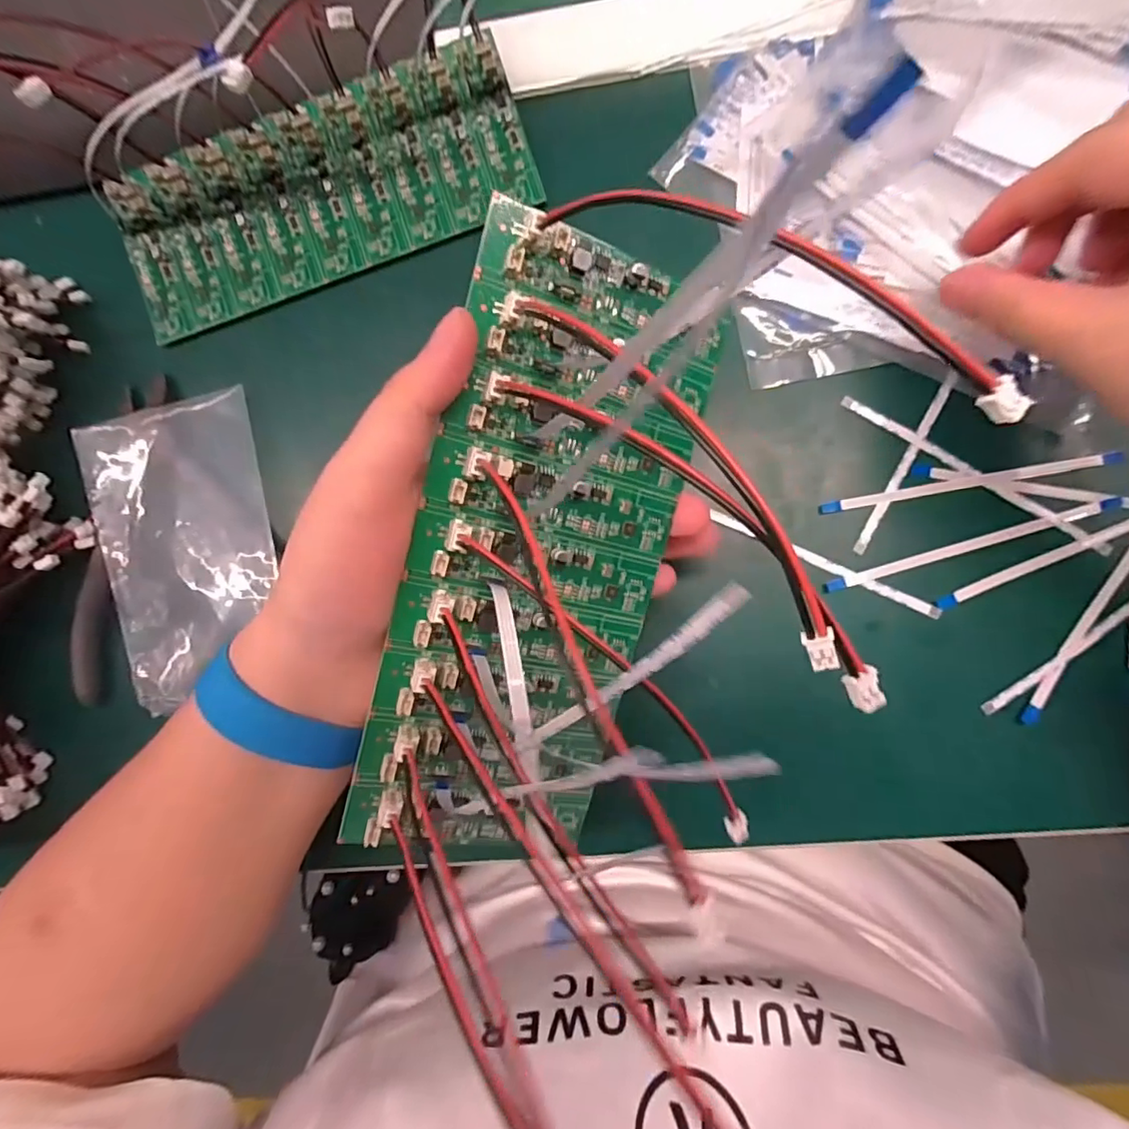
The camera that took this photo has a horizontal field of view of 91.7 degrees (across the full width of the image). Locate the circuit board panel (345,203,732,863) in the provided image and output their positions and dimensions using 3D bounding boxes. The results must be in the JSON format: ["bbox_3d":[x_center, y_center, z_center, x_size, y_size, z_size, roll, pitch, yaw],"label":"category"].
[{"bbox_3d":[-0.007,0.004,0.174,0.080,0.010,0.198,12,97,-22],"label":"circuit board panel"}]

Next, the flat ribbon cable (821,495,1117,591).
[{"bbox_3d":[0.165,-0.007,0.224,0.116,0.004,0.005,-17,84,4],"label":"flat ribbon cable"}]

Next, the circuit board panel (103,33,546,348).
[{"bbox_3d":[-0.110,-0.170,0.251,0.189,0.014,0.073,-20,84,3],"label":"circuit board panel"}]

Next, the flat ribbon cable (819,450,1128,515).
[{"bbox_3d":[0.167,-0.034,0.225,0.117,0.006,0.005,-10,84,4],"label":"flat ribbon cable"}]

